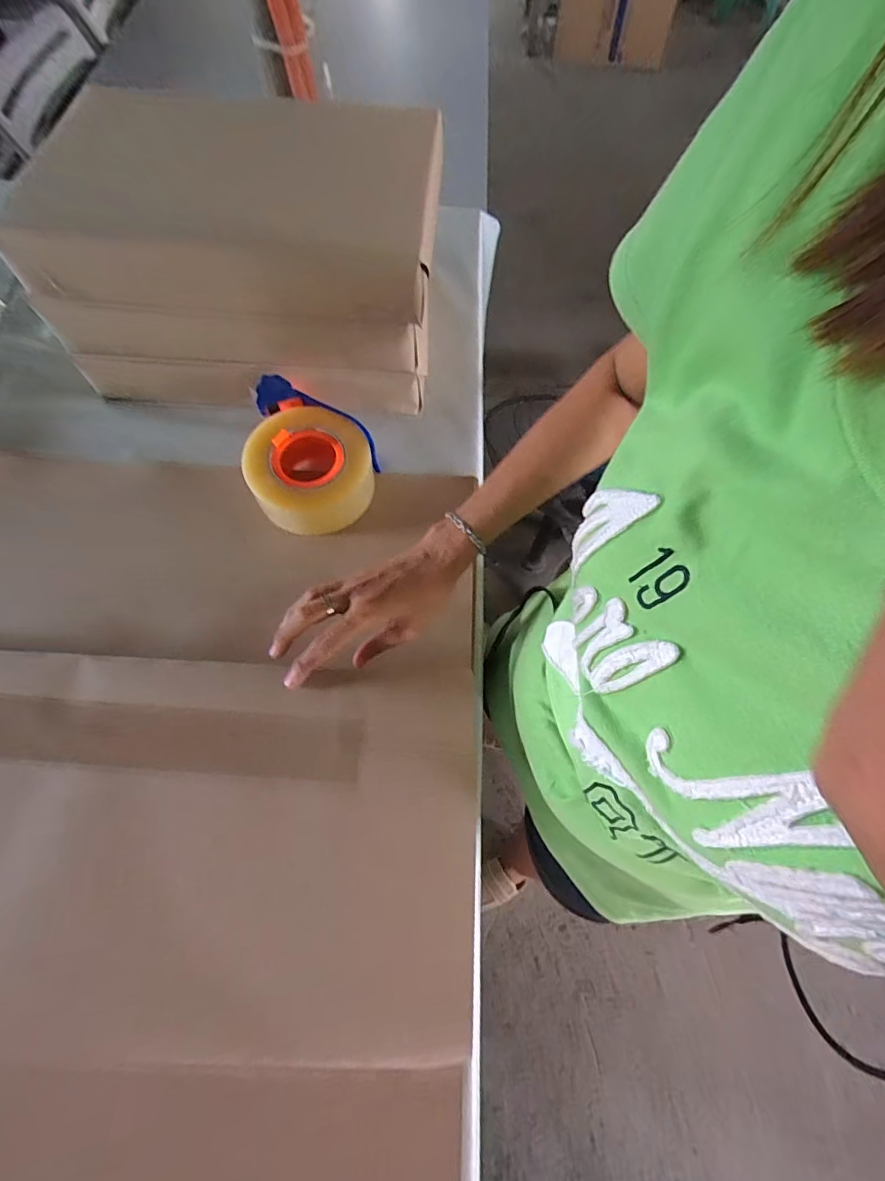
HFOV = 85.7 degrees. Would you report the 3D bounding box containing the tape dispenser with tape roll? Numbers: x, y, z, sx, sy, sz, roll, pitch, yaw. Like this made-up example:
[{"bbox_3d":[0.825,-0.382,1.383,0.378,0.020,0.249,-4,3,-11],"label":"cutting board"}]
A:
[{"bbox_3d":[-0.137,-0.142,0.518,0.124,0.065,0.152,1,67,-2],"label":"tape dispenser with tape roll"}]

